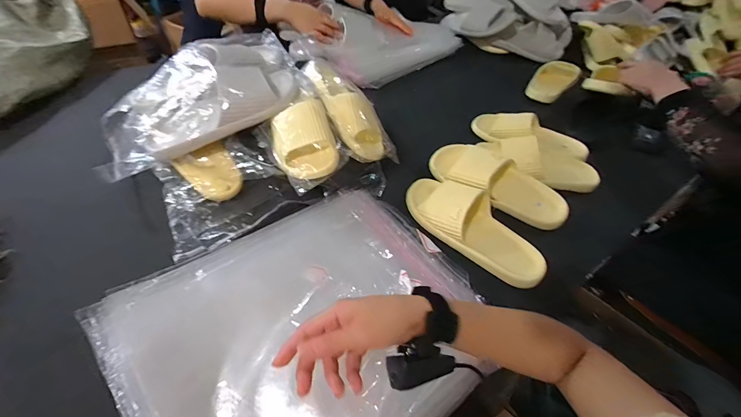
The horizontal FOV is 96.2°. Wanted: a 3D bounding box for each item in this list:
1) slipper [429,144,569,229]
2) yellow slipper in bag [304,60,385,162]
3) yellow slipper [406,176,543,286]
[{"bbox_3d":[0.246,-0.055,0.634,0.263,0.061,0.100,22,51,12],"label":"slipper"},{"bbox_3d":[-0.050,-0.199,0.619,0.091,0.070,0.247,-24,70,-24],"label":"yellow slipper in bag"},{"bbox_3d":[0.176,0.019,0.560,0.255,0.067,0.097,38,56,23],"label":"yellow slipper"}]

